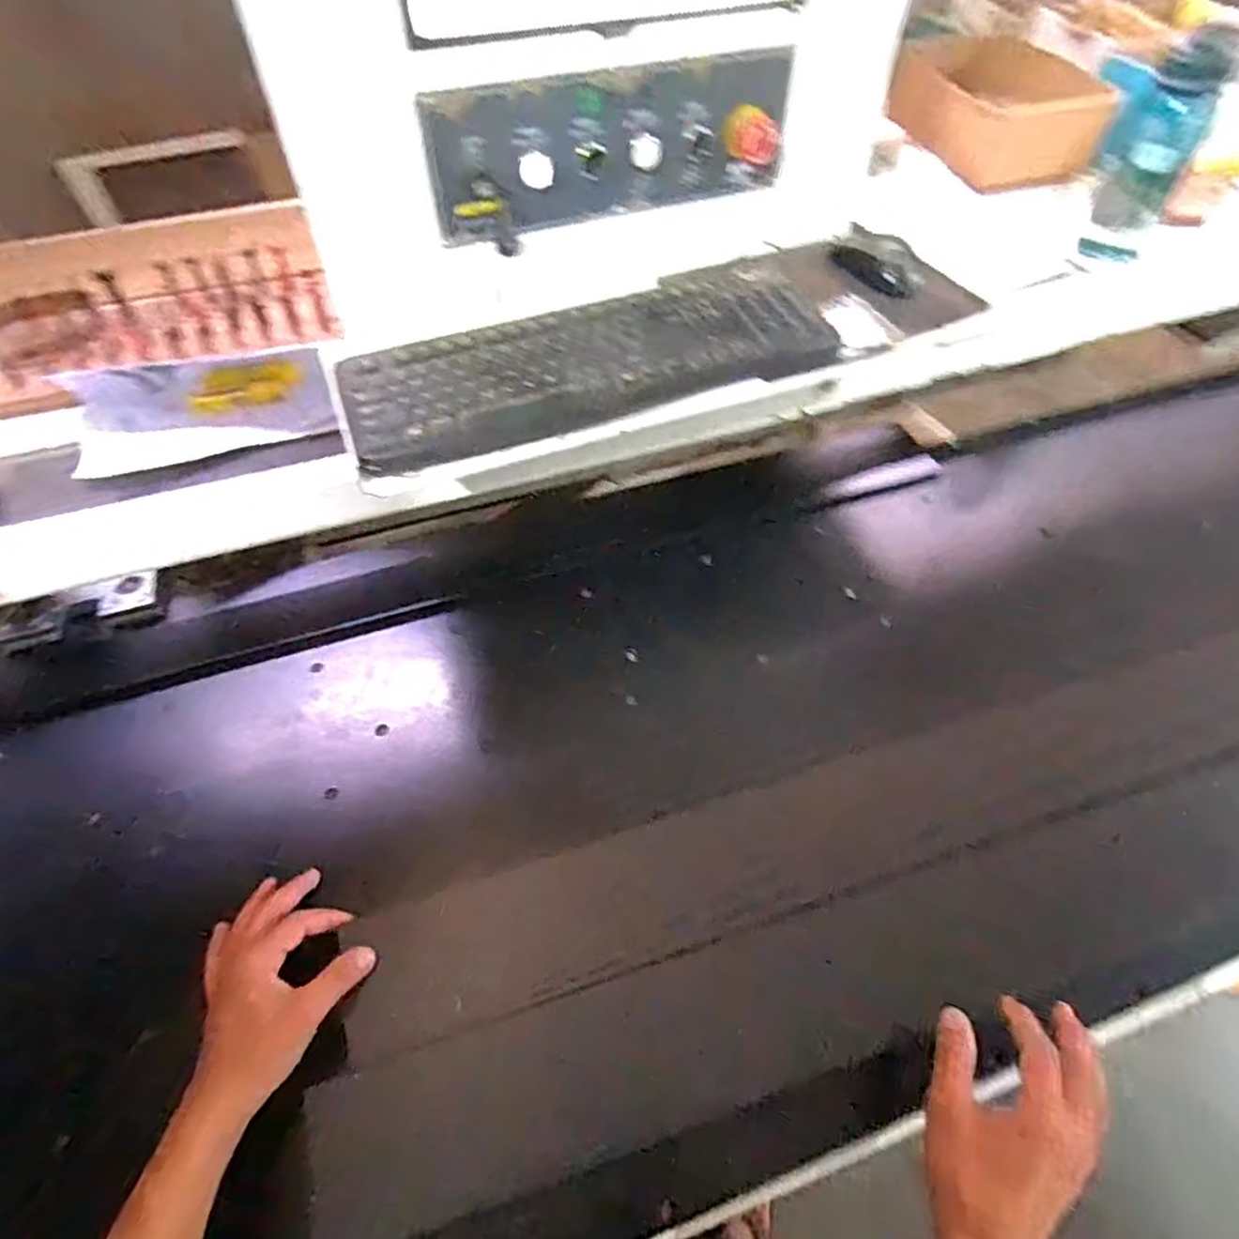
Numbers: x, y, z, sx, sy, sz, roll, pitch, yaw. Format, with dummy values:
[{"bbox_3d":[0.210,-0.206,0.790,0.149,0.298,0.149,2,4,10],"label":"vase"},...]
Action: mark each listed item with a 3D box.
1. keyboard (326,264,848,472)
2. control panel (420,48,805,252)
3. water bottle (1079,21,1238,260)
[{"bbox_3d":[-0.023,-0.251,0.660,0.456,0.029,0.172,-21,56,-15],"label":"keyboard"},{"bbox_3d":[0.007,-0.464,0.698,0.388,0.121,0.054,-22,57,-15],"label":"control panel"},{"bbox_3d":[0.713,-0.627,0.935,0.099,0.226,0.093,29,59,20],"label":"water bottle"}]

